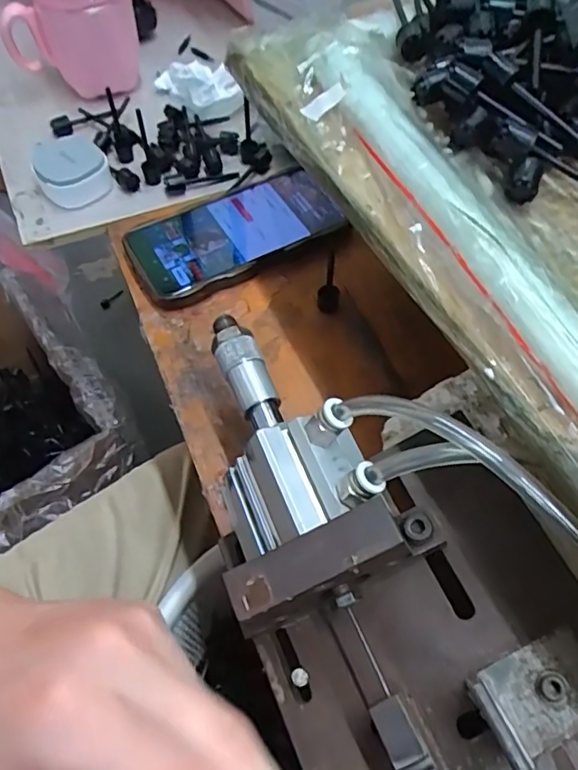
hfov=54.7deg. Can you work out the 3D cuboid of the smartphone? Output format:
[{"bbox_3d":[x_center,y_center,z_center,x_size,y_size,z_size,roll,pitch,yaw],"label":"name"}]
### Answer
[{"bbox_3d":[-0.042,-0.117,0.418,0.153,0.017,0.080,-25,63,-13],"label":"smartphone"}]

